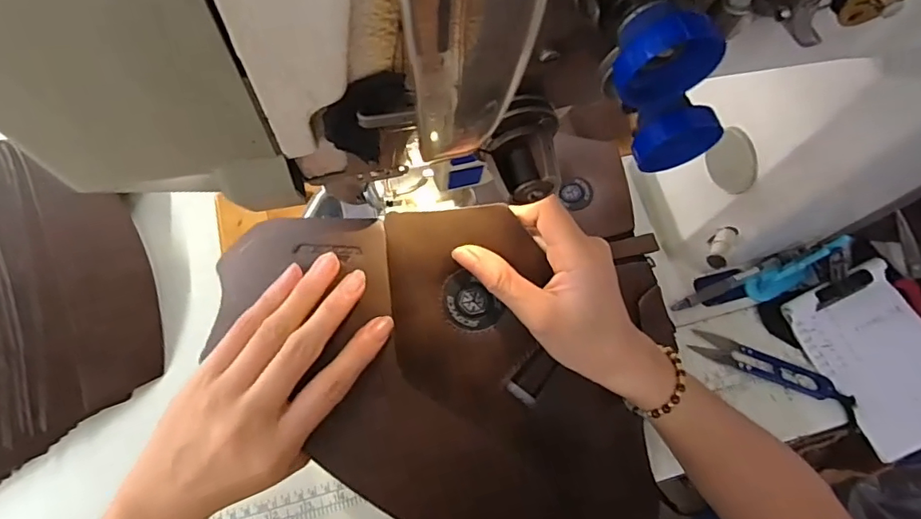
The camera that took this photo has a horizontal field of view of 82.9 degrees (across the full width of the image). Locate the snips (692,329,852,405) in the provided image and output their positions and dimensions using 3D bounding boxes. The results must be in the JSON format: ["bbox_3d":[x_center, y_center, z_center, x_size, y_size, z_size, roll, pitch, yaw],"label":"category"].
[{"bbox_3d":[0.269,0.092,0.454,0.128,0.014,0.026,22,64,9],"label":"snips"}]

